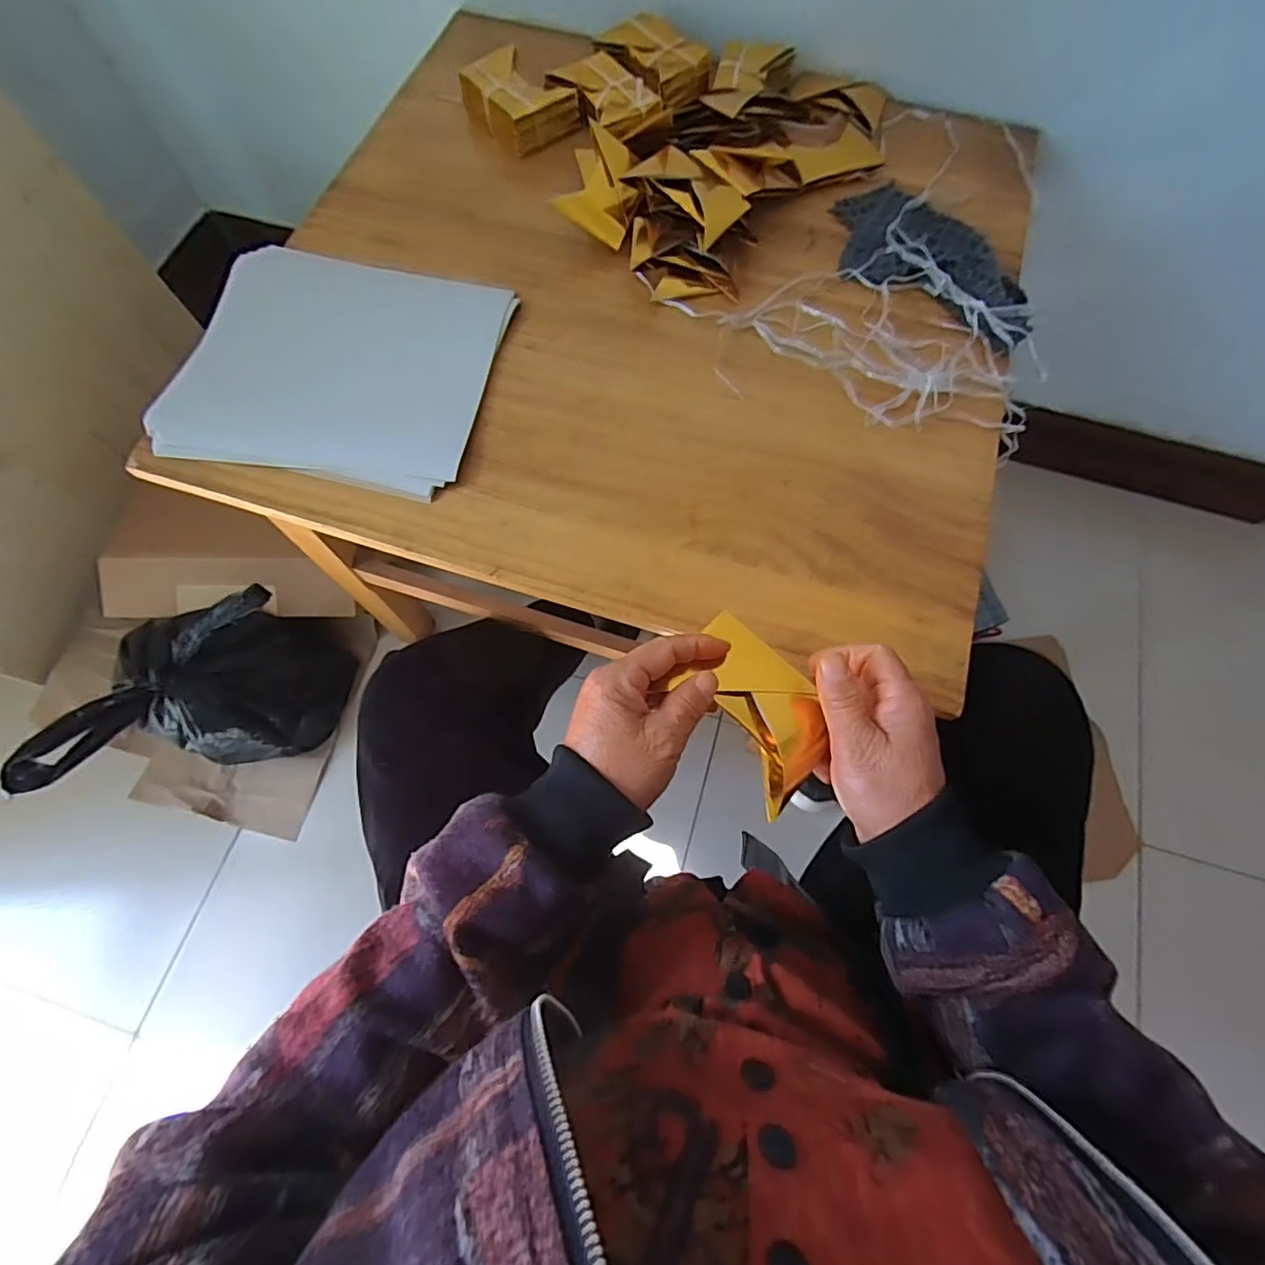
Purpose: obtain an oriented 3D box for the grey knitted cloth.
[{"bbox_3d":[0.266,-0.337,0.549,0.113,0.023,0.219,-30,73,-11],"label":"grey knitted cloth"}]

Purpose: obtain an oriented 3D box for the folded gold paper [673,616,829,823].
[{"bbox_3d":[0.068,0.044,0.349,0.094,0.018,0.072,42,75,13],"label":"folded gold paper"}]

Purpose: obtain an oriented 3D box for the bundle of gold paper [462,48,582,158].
[{"bbox_3d":[-0.116,-0.542,0.616,0.081,0.036,0.105,-38,75,-13],"label":"bundle of gold paper"}]

